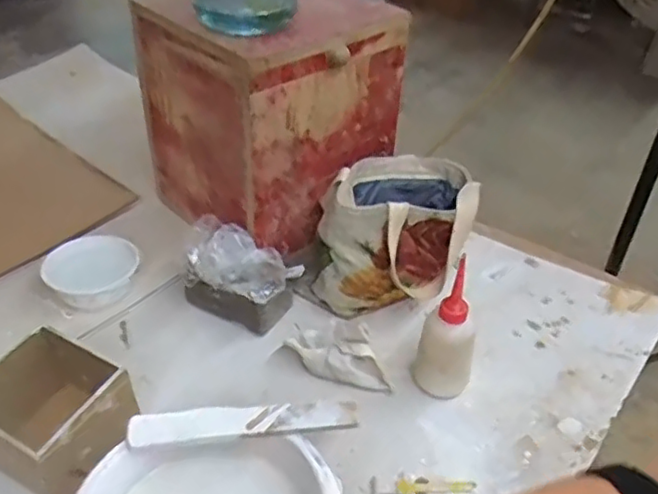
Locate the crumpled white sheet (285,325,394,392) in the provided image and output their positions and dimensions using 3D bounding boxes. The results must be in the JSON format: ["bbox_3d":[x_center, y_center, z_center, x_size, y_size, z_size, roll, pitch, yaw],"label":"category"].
[{"bbox_3d":[0.012,0.118,0.749,0.130,0.054,0.062,22,45,21],"label":"crumpled white sheet"}]

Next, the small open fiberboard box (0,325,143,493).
[{"bbox_3d":[-0.265,0.169,0.641,0.129,0.104,0.116,22,45,22],"label":"small open fiberboard box"}]

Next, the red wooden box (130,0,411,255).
[{"bbox_3d":[-0.087,-0.188,0.881,0.269,0.272,0.242,31,48,31],"label":"red wooden box"}]

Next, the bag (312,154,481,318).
[{"bbox_3d":[0.083,-0.018,0.834,0.179,0.154,0.177,9,42,9],"label":"bag"}]

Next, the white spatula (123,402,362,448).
[{"bbox_3d":[-0.077,0.156,0.589,0.199,0.012,0.032,-4,41,-7],"label":"white spatula"}]

